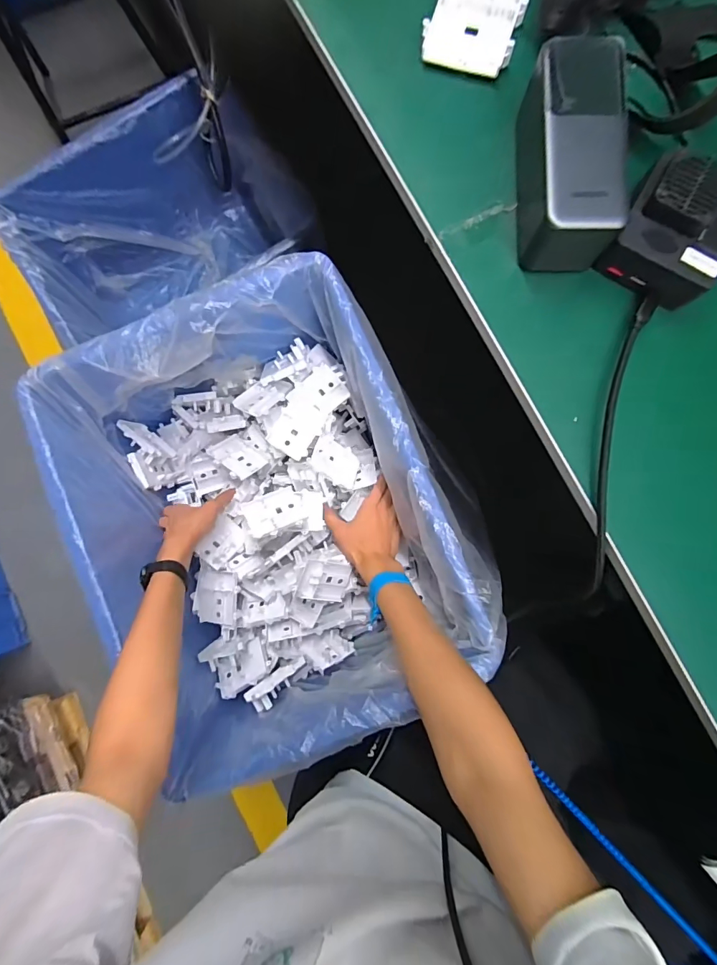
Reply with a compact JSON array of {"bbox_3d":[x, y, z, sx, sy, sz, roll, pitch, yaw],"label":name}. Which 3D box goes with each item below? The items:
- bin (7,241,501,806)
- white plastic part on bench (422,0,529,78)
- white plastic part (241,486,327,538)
[{"bbox_3d":[-0.116,0.043,0.568,0.402,0.224,0.526,-23,86,0],"label":"bin"},{"bbox_3d":[0.091,-0.361,0.315,0.068,0.010,0.082,18,87,3],"label":"white plastic part on bench"},{"bbox_3d":[-0.106,0.042,0.595,0.117,0.022,0.067,-6,57,-24],"label":"white plastic part"}]

